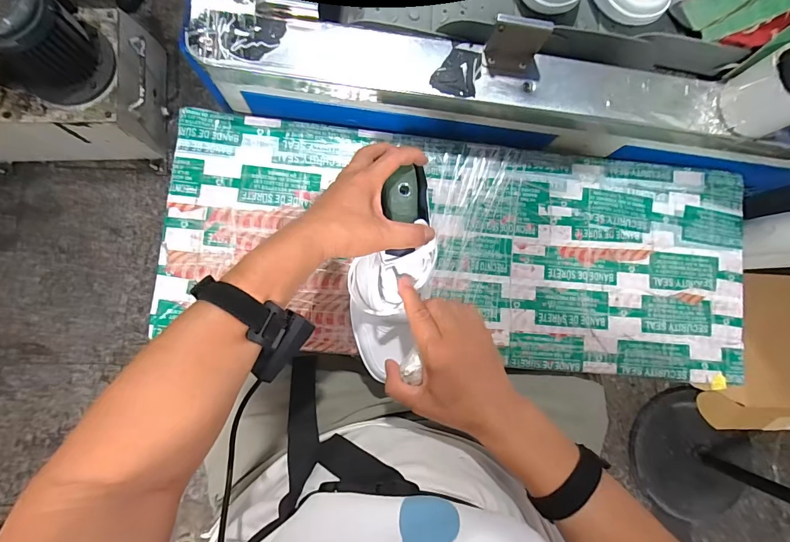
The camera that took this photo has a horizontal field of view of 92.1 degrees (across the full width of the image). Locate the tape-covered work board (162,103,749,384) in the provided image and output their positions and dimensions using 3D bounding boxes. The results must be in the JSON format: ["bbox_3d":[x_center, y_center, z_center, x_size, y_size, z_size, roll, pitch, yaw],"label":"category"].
[{"bbox_3d":[0.101,-0.030,0.541,0.817,0.016,0.312,5,84,-5],"label":"tape-covered work board"}]

